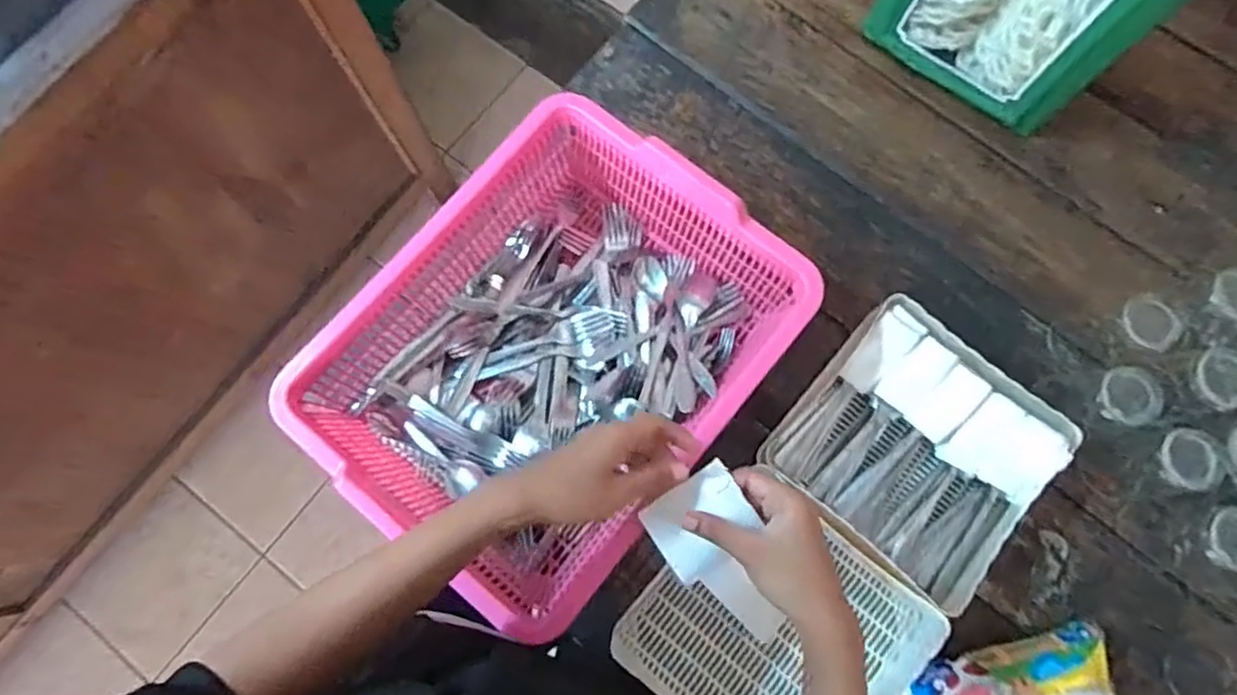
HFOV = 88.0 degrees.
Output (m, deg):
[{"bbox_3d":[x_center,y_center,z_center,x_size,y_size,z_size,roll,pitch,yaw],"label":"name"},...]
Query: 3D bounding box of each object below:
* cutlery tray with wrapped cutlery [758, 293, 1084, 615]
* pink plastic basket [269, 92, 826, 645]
[{"bbox_3d":[0.281,0.092,0.607,0.216,0.061,0.204,41,80,9],"label":"cutlery tray with wrapped cutlery"},{"bbox_3d":[-0.054,0.007,0.589,0.305,0.120,0.383,39,80,9],"label":"pink plastic basket"}]

